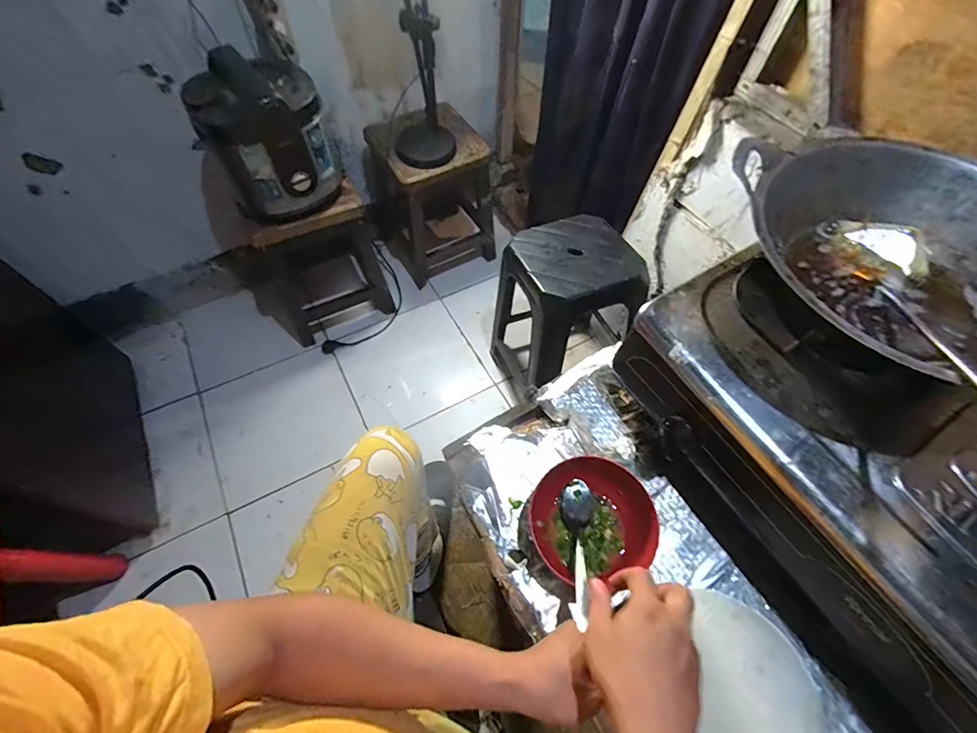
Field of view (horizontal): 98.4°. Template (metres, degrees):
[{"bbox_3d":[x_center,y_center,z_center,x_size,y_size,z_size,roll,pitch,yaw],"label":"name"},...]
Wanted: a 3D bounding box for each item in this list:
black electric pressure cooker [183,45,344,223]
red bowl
[{"bbox_3d":[-0.521,-0.525,0.994,0.236,0.286,0.298,-31,64,-18],"label":"black electric pressure cooker"},{"bbox_3d":[0.120,0.181,0.496,0.129,0.054,0.128,0,58,-1],"label":"red bowl"}]

